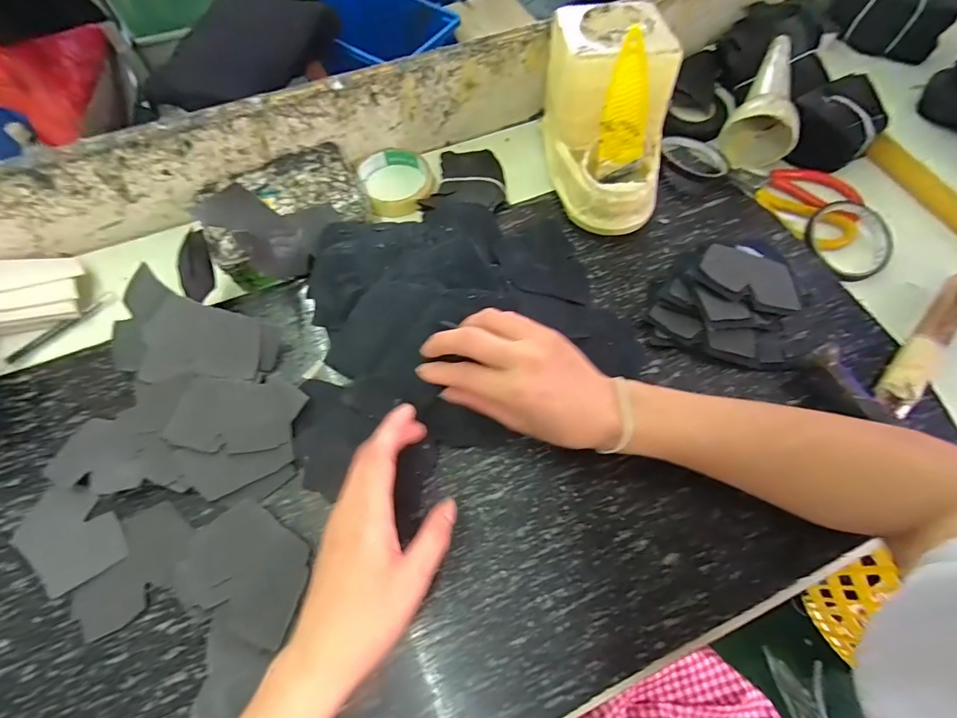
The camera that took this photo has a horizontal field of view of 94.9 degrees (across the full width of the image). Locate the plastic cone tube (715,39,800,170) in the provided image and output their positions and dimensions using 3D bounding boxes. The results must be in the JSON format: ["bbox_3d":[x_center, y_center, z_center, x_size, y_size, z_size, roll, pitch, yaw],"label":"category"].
[{"bbox_3d":[0.325,-0.276,0.498,0.070,0.083,0.141,29,67,12],"label":"plastic cone tube"}]

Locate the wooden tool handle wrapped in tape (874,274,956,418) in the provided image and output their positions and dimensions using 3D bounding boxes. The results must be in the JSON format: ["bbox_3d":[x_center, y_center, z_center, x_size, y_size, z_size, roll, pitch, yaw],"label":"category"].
[{"bbox_3d":[0.383,-0.018,0.368,0.028,0.024,0.185,41,70,17],"label":"wooden tool handle wrapped in tape"}]

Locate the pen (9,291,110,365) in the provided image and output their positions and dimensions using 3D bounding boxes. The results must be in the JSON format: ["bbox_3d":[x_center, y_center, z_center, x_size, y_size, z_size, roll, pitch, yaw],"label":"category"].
[{"bbox_3d":[-0.392,-0.030,0.414,0.014,0.008,0.097,41,70,17],"label":"pen"}]

